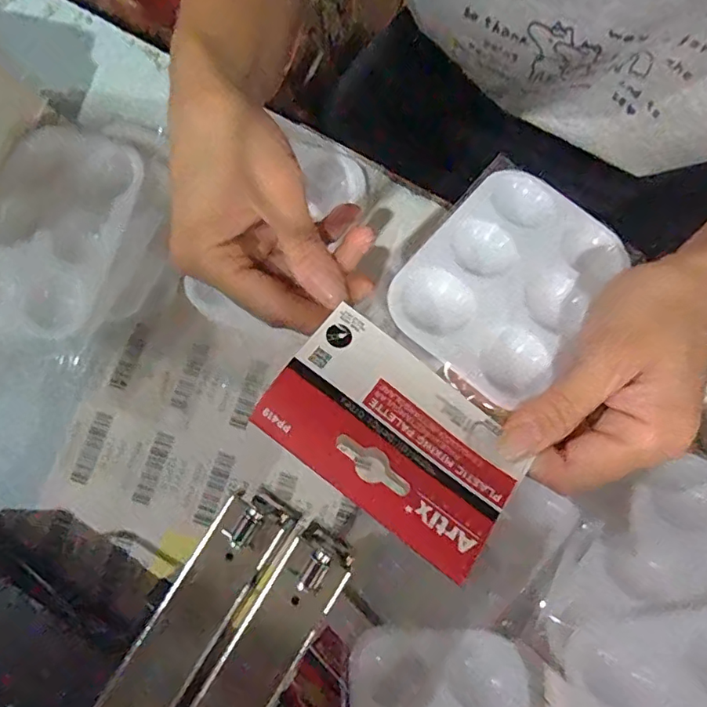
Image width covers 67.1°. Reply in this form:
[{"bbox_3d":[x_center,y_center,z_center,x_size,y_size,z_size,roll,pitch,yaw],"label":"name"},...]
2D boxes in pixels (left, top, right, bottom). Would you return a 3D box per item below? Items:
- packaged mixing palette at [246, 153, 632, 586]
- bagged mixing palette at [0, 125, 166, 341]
[{"bbox_3d":[0.052,-0.010,0.241,0.096,0.019,0.186,36,65,9],"label":"packaged mixing palette"},{"bbox_3d":[-0.164,-0.076,0.317,0.098,0.024,0.140,20,77,4],"label":"bagged mixing palette"}]

